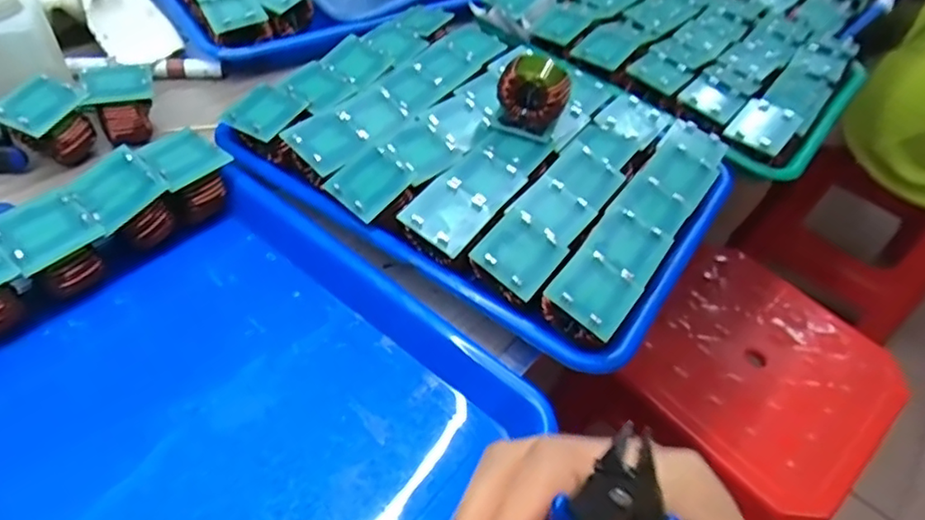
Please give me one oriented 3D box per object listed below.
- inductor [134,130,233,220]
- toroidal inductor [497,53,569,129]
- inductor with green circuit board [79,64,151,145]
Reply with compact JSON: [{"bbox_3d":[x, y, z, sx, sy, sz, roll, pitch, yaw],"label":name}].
[{"bbox_3d":[-0.176,-0.053,0.402,0.035,0.051,0.044,28,51,18],"label":"inductor"},{"bbox_3d":[0.051,-0.118,0.447,0.046,0.049,0.032,23,50,11],"label":"toroidal inductor"},{"bbox_3d":[-0.248,-0.114,0.456,0.044,0.045,0.034,-13,51,-18],"label":"inductor with green circuit board"}]

